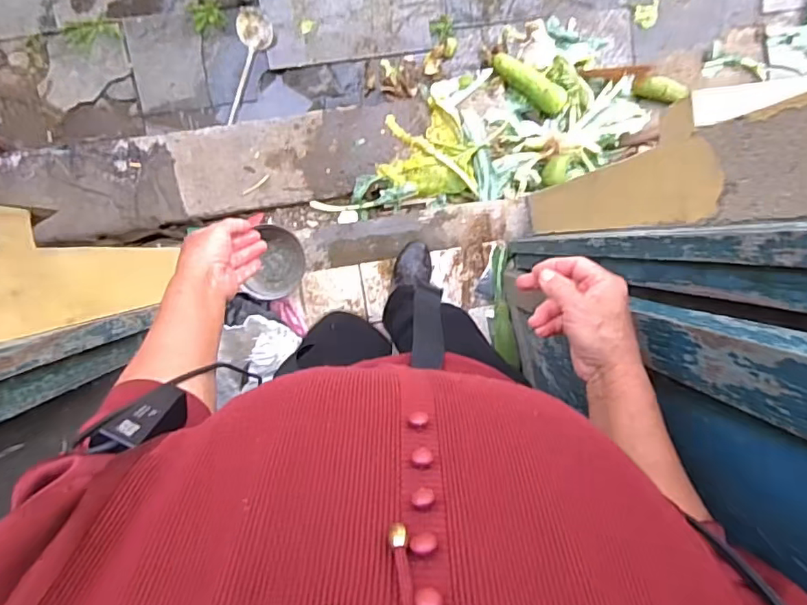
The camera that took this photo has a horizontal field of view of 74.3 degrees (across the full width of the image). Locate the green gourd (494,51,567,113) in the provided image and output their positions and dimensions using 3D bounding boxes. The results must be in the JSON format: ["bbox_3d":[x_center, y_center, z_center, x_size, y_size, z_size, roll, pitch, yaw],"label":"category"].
[{"bbox_3d":[0.362,-0.636,1.546,0.241,0.062,0.086,32,94,-5],"label":"green gourd"}]

